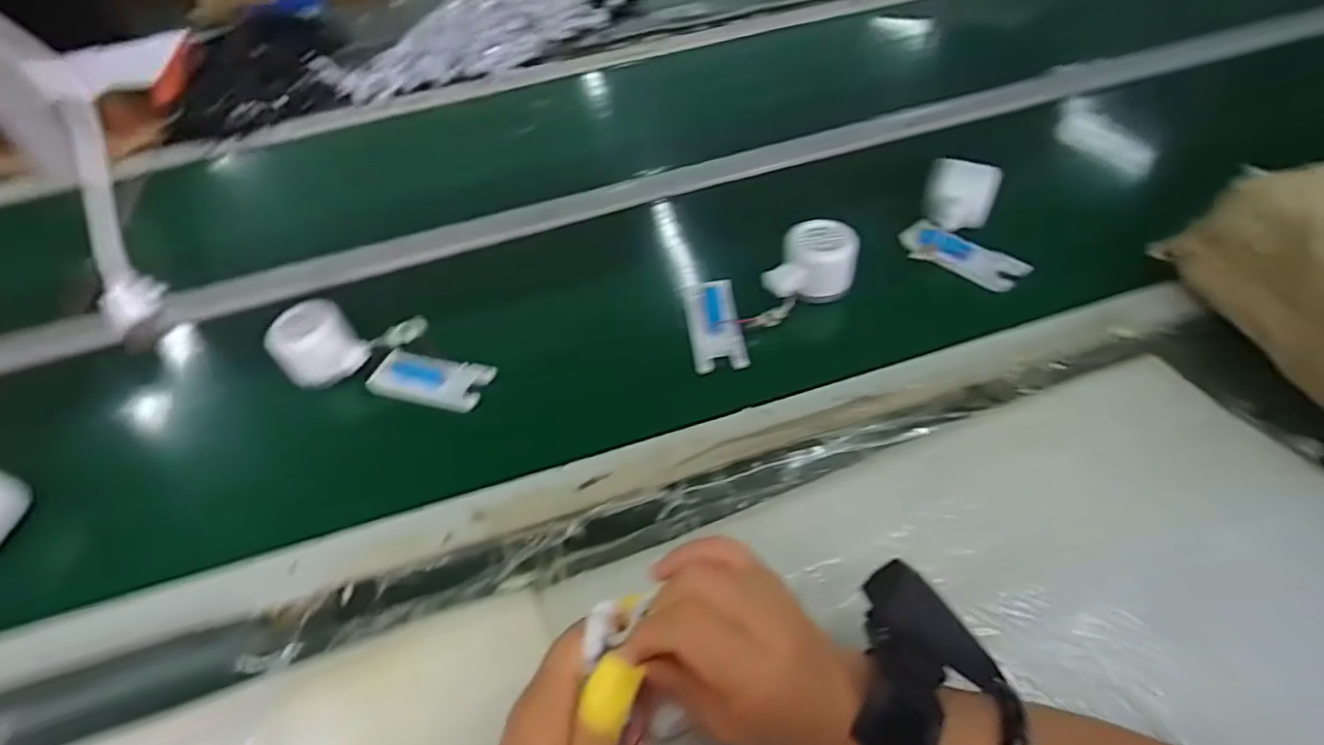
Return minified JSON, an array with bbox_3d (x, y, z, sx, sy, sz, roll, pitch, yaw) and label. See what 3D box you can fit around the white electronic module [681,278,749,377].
[{"bbox_3d":[0.046,-0.041,0.554,0.045,0.009,0.106,-6,50,1],"label":"white electronic module"}]

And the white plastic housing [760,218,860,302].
[{"bbox_3d":[0.132,-0.096,0.554,0.074,0.047,0.066,14,53,17],"label":"white plastic housing"}]

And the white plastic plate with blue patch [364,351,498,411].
[{"bbox_3d":[-0.198,0.007,0.542,0.104,0.014,0.046,10,52,14],"label":"white plastic plate with blue patch"}]

